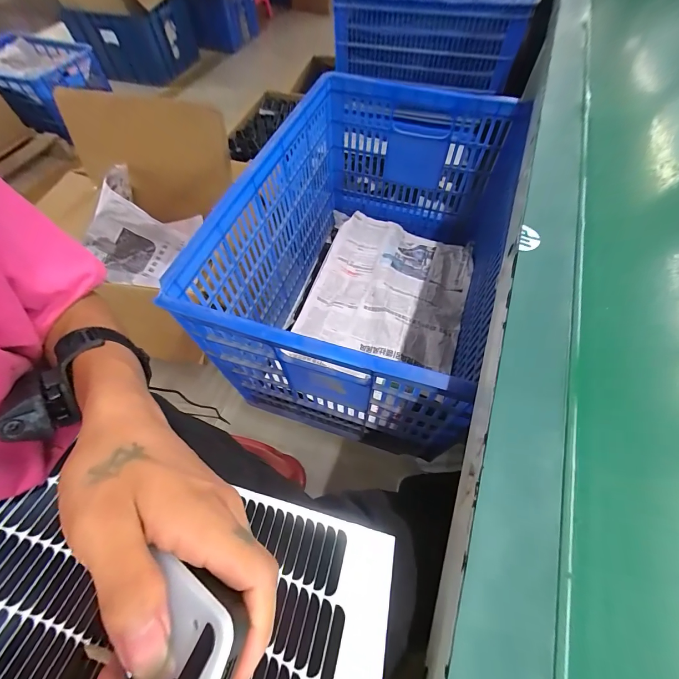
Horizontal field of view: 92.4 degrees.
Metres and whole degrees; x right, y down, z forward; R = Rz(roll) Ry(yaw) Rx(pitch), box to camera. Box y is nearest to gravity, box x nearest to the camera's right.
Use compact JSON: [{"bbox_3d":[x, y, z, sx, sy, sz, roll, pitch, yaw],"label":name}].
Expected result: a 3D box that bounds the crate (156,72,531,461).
[{"bbox_3d":[0.111,-0.212,0.738,0.475,0.397,0.819,20,62,12],"label":"crate"}]

